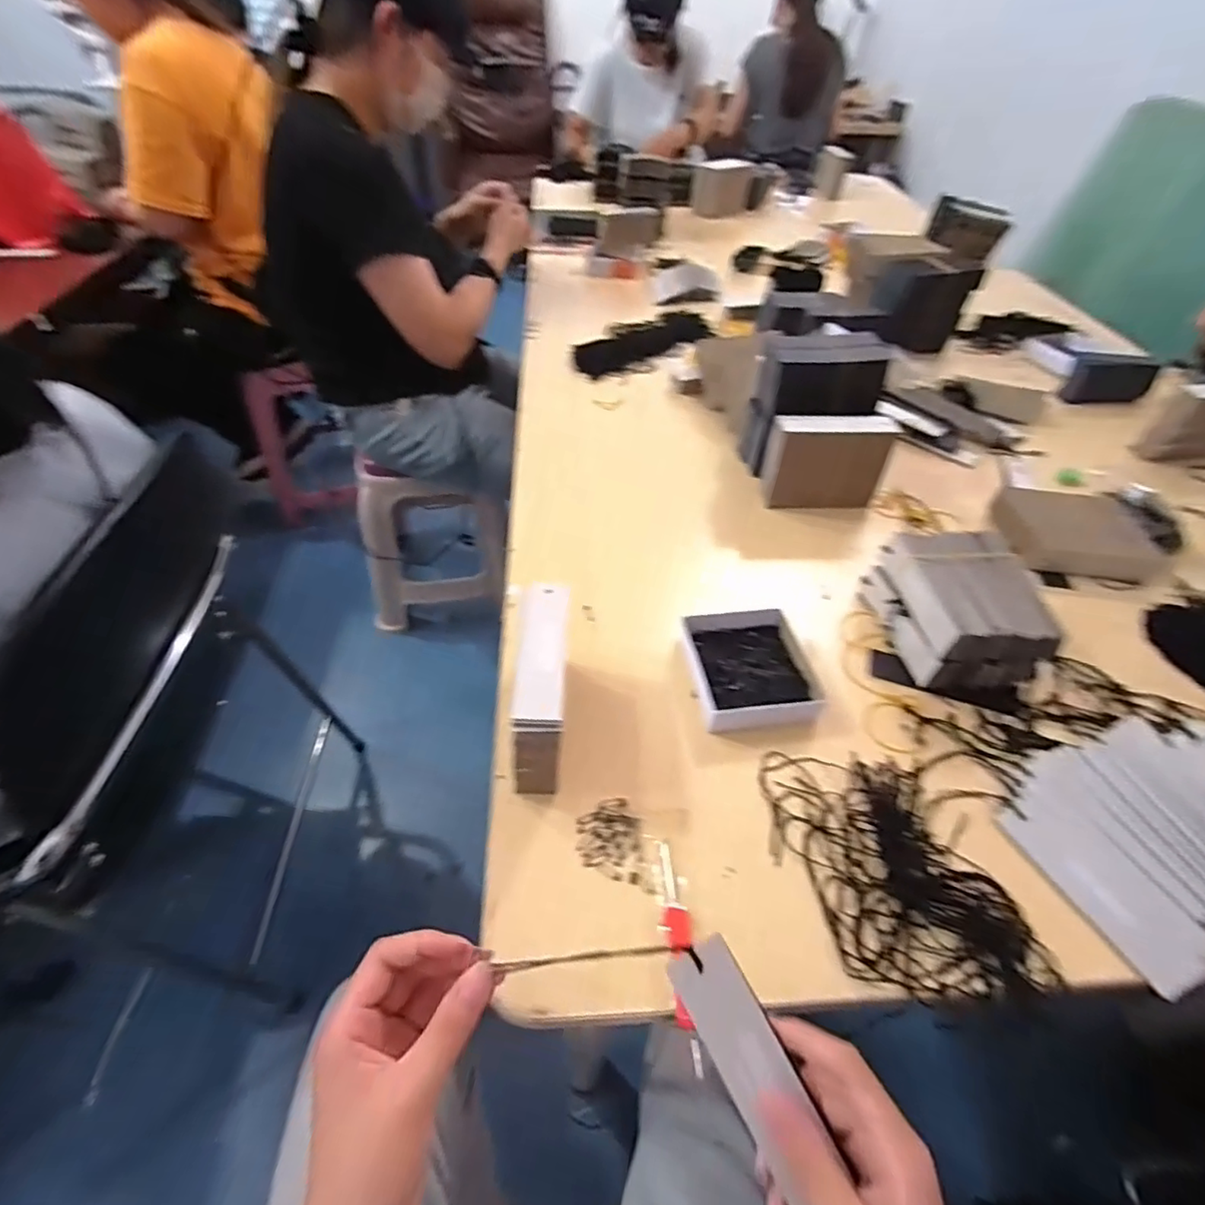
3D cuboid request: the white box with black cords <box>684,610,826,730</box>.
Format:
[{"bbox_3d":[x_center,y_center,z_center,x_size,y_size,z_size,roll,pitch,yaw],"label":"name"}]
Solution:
[{"bbox_3d":[0.125,0.056,0.513,0.100,0.032,0.115,-5,48,-7],"label":"white box with black cords"}]

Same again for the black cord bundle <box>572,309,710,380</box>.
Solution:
[{"bbox_3d":[0.057,-0.429,0.973,0.291,0.017,0.105,-35,57,-29],"label":"black cord bundle"}]

